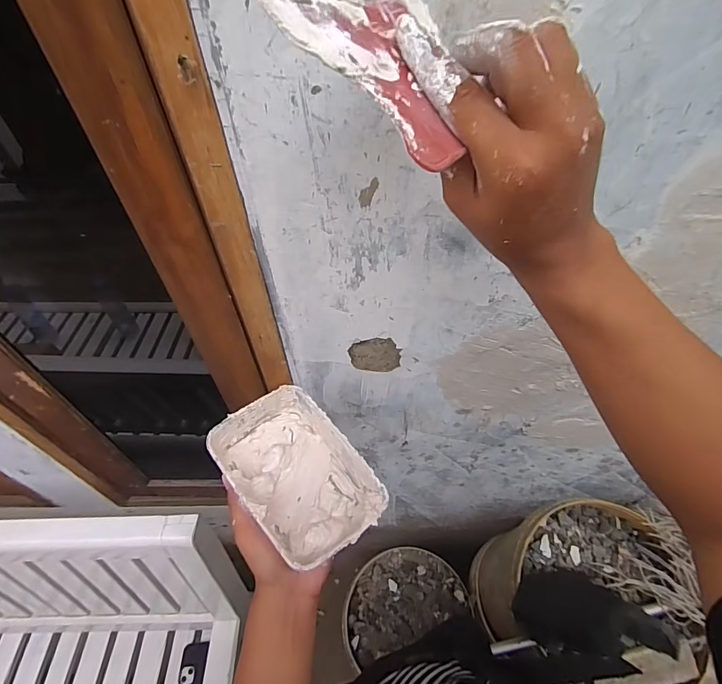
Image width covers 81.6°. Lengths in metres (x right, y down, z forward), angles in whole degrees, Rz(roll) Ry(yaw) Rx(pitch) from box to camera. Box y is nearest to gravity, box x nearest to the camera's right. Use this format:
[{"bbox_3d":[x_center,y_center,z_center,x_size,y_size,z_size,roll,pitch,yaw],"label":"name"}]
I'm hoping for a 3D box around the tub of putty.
[{"bbox_3d":[-0.062,0.133,0.425,0.111,0.053,0.169,-34,57,-23],"label":"tub of putty"}]

